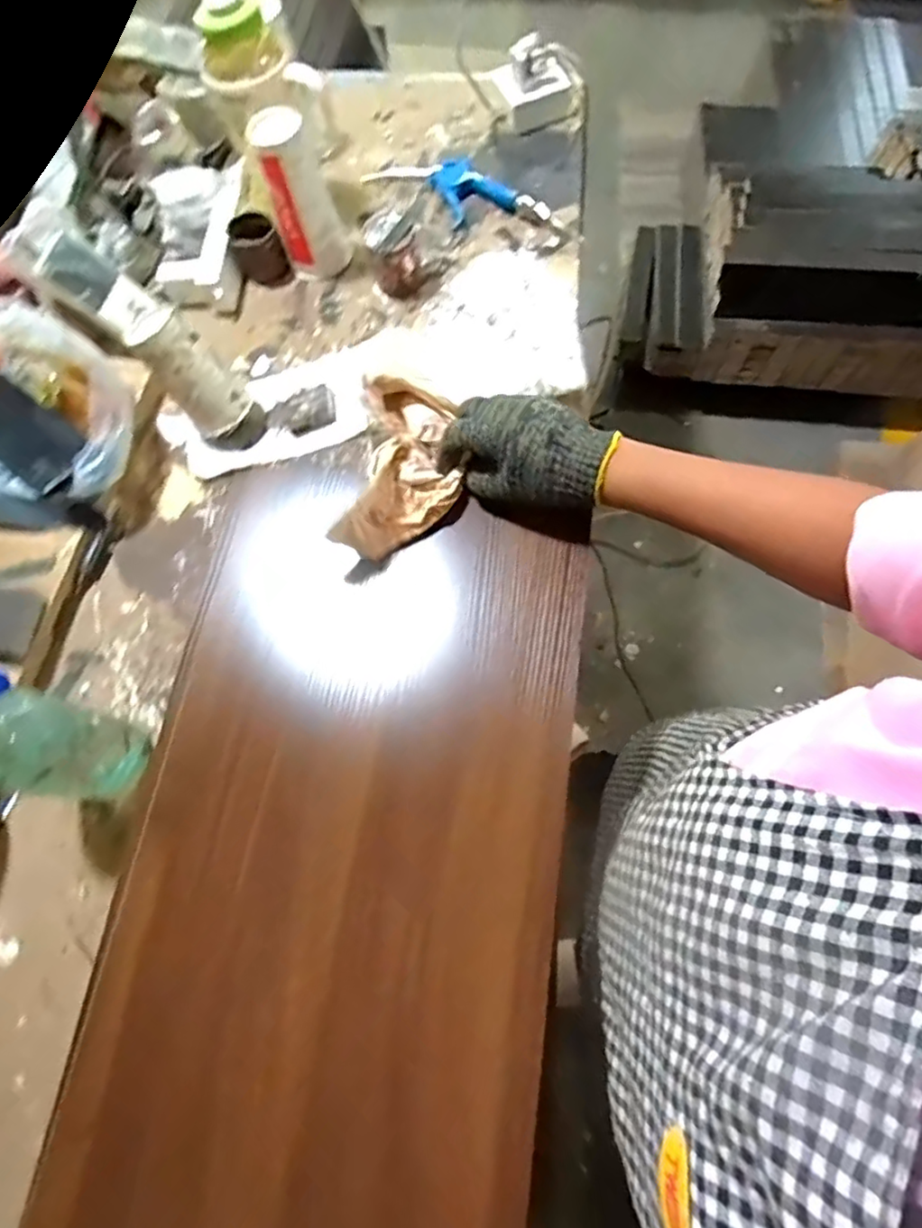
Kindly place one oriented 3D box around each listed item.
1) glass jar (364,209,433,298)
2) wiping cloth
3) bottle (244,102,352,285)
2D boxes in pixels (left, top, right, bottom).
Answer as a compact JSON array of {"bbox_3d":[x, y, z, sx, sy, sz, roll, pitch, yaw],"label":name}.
[{"bbox_3d":[-0.077,-0.448,0.760,0.070,0.084,0.074,-1,71,2],"label":"glass jar"},{"bbox_3d":[-0.049,-0.131,0.540,0.095,0.051,0.173,6,71,4],"label":"wiping cloth"},{"bbox_3d":[-0.190,-0.505,0.749,0.080,0.160,0.075,-15,71,-3],"label":"bottle"}]

